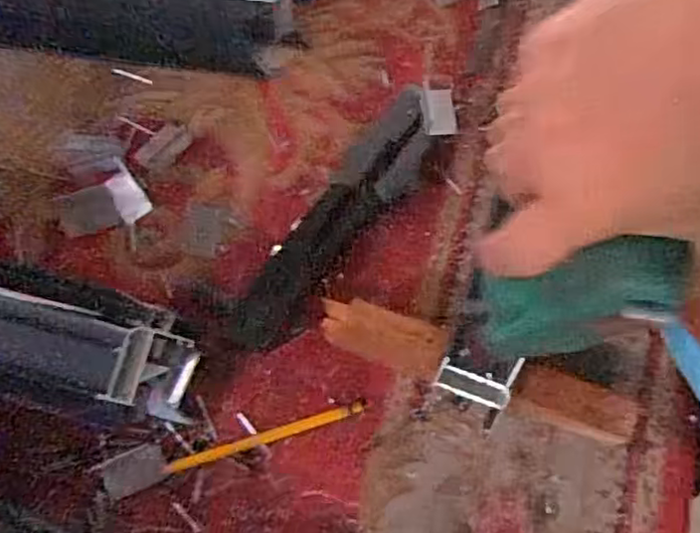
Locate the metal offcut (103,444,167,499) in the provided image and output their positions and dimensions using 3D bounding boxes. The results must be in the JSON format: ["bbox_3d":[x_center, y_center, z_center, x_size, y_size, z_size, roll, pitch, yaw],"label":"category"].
[{"bbox_3d":[-0.149,0.142,0.454,0.040,0.004,0.026,-19,81,-16],"label":"metal offcut"}]

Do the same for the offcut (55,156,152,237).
[{"bbox_3d":[-0.195,-0.049,0.515,0.064,0.010,0.049,-35,77,-11],"label":"offcut"}]

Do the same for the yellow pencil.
[{"bbox_3d":[-0.059,0.122,0.467,0.144,0.006,0.010,-17,74,-6],"label":"yellow pencil"}]

